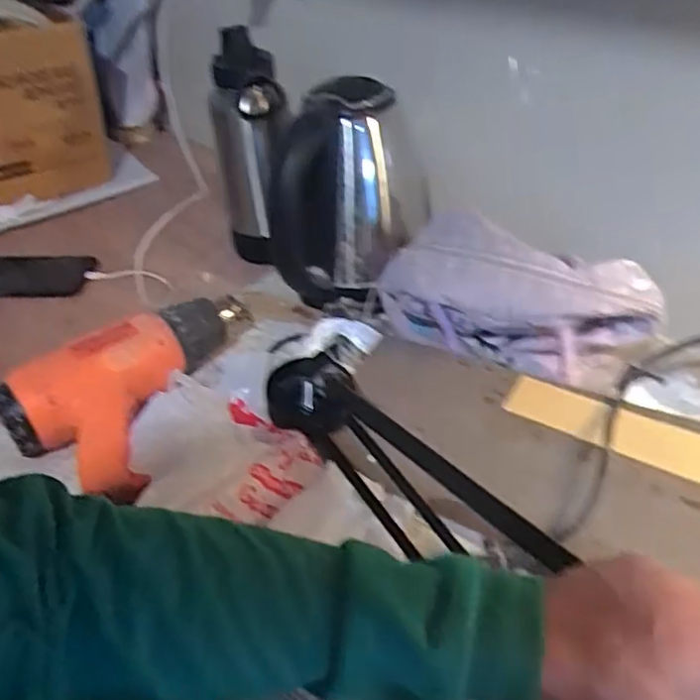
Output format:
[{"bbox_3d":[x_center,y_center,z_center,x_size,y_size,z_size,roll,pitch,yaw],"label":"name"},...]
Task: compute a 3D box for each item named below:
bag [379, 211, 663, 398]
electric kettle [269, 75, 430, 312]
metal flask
[{"bbox_3d":[0.130,-0.041,0.599,0.256,0.131,0.088,18,44,24],"label":"bag"},{"bbox_3d":[-0.001,-0.160,0.687,0.151,0.196,0.143,1,40,7],"label":"electric kettle"},{"bbox_3d":[-0.109,-0.219,0.762,0.079,0.237,0.068,-12,40,-9],"label":"metal flask"}]

